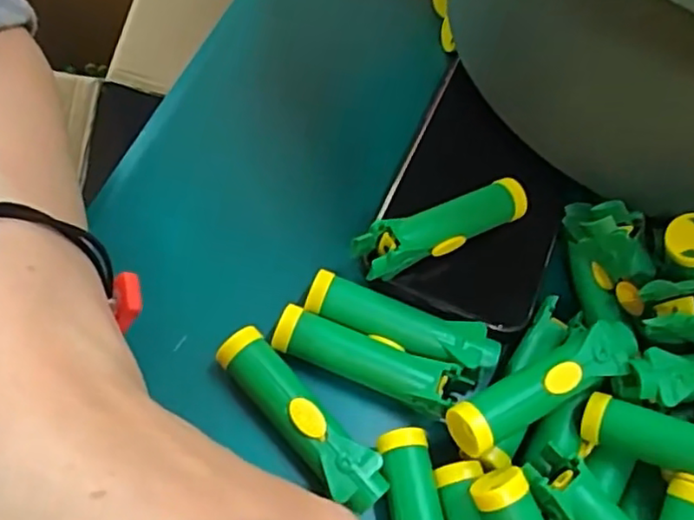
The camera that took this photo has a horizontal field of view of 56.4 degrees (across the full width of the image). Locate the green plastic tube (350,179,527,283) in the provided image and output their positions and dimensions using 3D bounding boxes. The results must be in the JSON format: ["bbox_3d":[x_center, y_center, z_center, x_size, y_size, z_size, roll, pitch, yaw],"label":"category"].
[{"bbox_3d":[0.042,-0.015,0.278,0.080,0.017,0.020,-23,68,-22],"label":"green plastic tube"}]

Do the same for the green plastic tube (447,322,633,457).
[{"bbox_3d":[0.075,0.047,0.248,0.082,0.020,0.022,-21,68,-21],"label":"green plastic tube"}]

